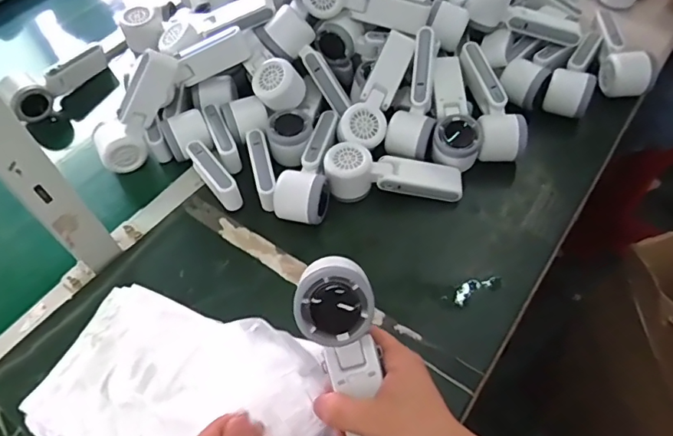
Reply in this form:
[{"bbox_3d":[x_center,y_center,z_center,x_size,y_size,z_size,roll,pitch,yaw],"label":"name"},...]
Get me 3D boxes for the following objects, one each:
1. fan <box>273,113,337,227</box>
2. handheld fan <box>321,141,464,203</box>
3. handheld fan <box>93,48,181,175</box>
[{"bbox_3d":[-0.036,-0.066,0.618,0.064,0.049,0.155,2,55,6],"label":"fan"},{"bbox_3d":[0.070,-0.053,0.604,0.161,0.051,0.055,0,54,4],"label":"handheld fan"},{"bbox_3d":[-0.260,-0.141,0.641,0.059,0.051,0.164,49,115,30],"label":"handheld fan"}]

